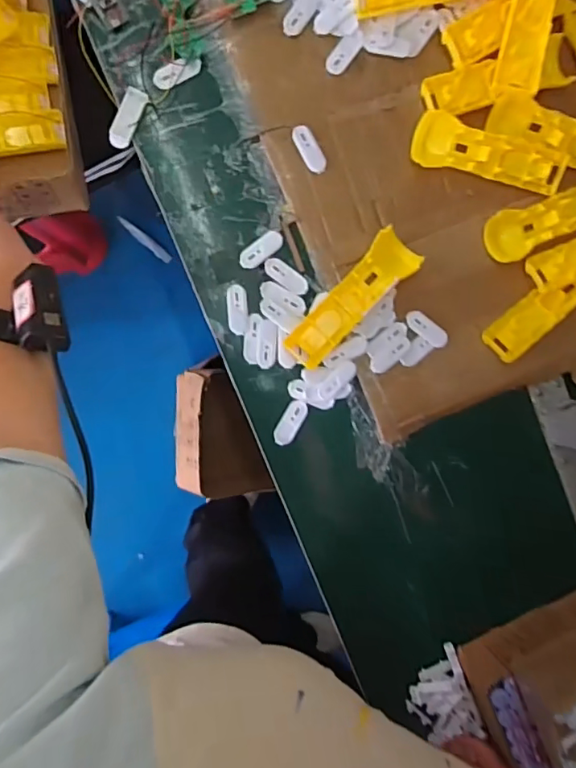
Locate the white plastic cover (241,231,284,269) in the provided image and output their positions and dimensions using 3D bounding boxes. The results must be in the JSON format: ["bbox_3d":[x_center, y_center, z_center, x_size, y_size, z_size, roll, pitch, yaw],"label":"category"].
[{"bbox_3d":[-0.028,-0.138,0.533,0.050,0.004,0.021,-40,97,-5],"label":"white plastic cover"}]

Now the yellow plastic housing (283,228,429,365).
[{"bbox_3d":[0.063,-0.084,0.530,0.047,0.020,0.154,44,91,-4],"label":"yellow plastic housing"}]

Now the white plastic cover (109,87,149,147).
[{"bbox_3d":[-0.159,-0.263,0.514,0.022,0.008,0.059,21,89,-9],"label":"white plastic cover"}]

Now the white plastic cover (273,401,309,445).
[{"bbox_3d":[0.003,0.041,0.544,0.021,0.004,0.050,28,88,-9],"label":"white plastic cover"}]

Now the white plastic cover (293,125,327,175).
[{"bbox_3d":[0.022,-0.239,0.530,0.021,0.006,0.051,-33,97,-6],"label":"white plastic cover"}]

